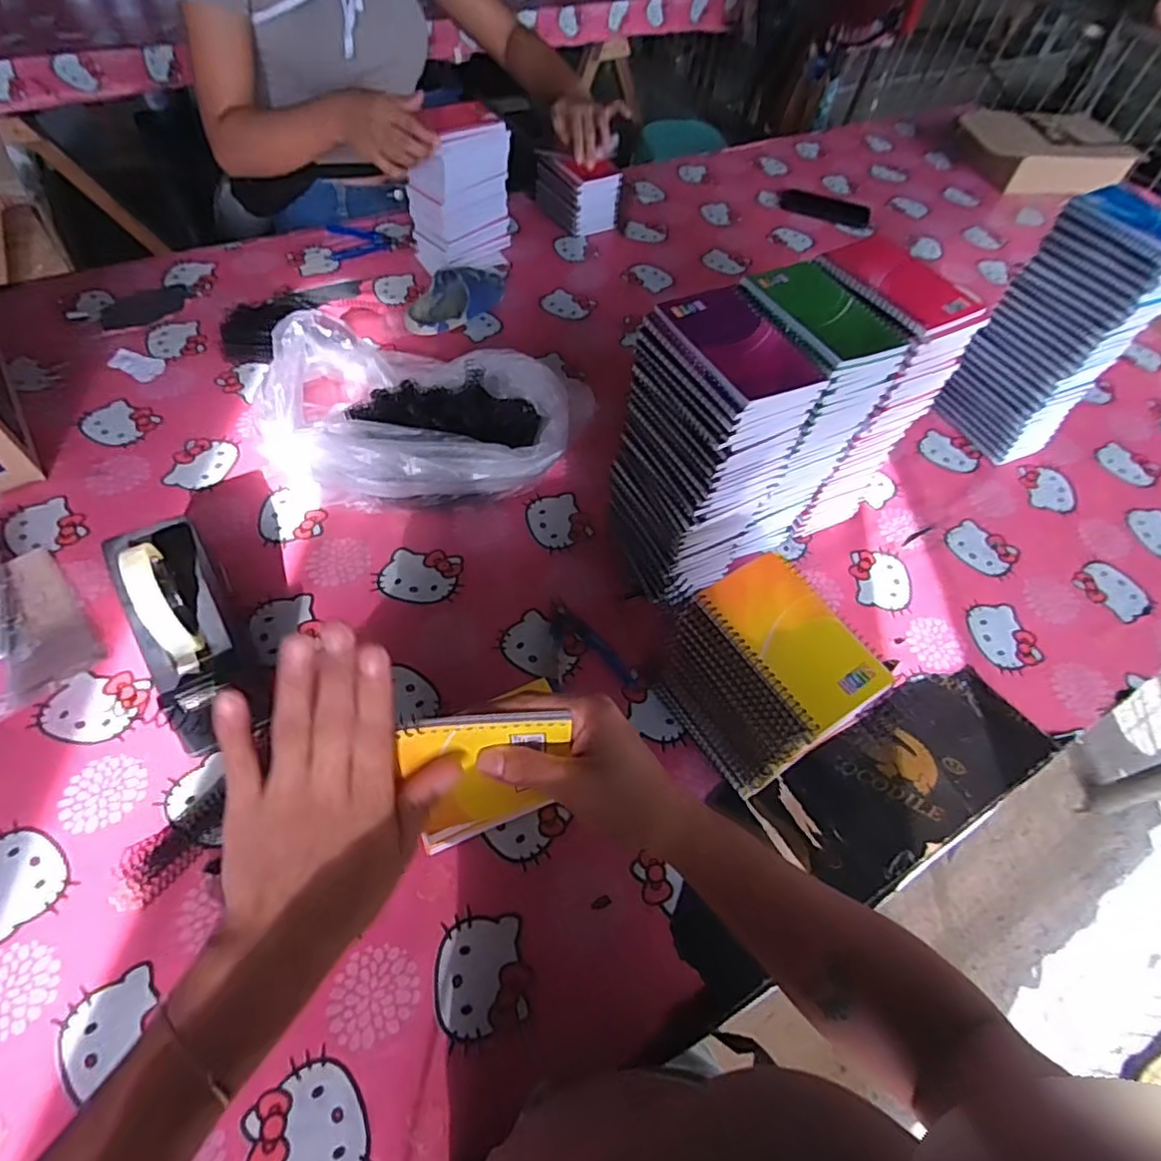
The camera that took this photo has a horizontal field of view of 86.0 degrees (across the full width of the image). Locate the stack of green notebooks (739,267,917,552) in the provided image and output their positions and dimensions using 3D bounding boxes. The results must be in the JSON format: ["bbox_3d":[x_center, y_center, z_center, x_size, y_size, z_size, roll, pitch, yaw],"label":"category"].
[{"bbox_3d":[0.193,-0.146,0.637,0.105,0.287,0.126,-26,62,-21],"label":"stack of green notebooks"}]

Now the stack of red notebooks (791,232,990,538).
[{"bbox_3d":[0.283,-0.182,0.669,0.108,0.288,0.127,-16,59,-15],"label":"stack of red notebooks"}]

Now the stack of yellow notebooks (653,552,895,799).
[{"bbox_3d":[0.144,0.090,0.536,0.090,0.187,0.144,-26,62,-21],"label":"stack of yellow notebooks"}]

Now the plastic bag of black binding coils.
[{"bbox_3d":[-0.175,-0.202,0.739,0.349,0.114,0.251,6,55,-1],"label":"plastic bag of black binding coils"}]

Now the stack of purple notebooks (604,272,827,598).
[{"bbox_3d":[0.112,-0.111,0.603,0.104,0.281,0.124,-24,61,-20],"label":"stack of purple notebooks"}]

